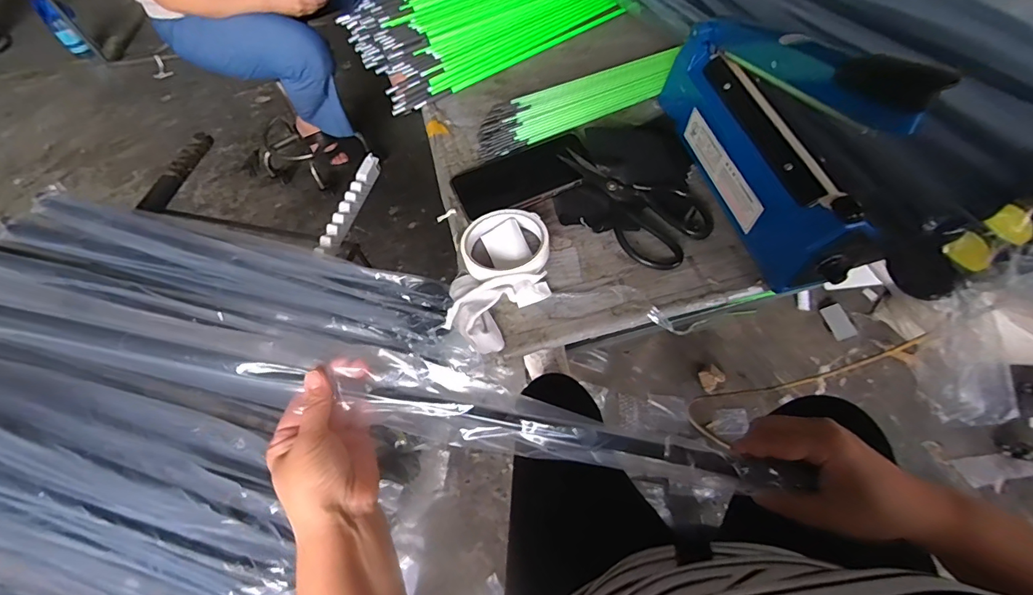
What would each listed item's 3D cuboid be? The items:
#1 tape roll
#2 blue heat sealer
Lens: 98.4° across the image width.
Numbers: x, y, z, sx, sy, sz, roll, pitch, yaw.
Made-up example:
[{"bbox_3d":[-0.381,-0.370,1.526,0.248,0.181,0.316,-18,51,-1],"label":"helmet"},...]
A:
[{"bbox_3d":[-0.011,-0.052,0.454,0.087,0.022,0.084,6,61,8],"label":"tape roll"},{"bbox_3d":[0.249,-0.174,0.421,0.085,0.172,0.296,-13,60,-3],"label":"blue heat sealer"}]

